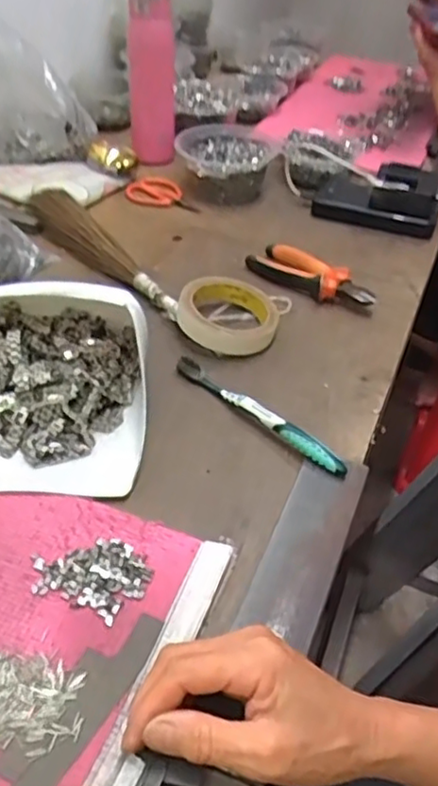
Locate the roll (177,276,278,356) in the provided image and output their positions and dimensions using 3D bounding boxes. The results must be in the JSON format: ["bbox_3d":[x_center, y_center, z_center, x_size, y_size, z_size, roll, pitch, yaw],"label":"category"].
[{"bbox_3d":[0.009,-0.080,0.646,0.096,0.026,0.097,4,42,-3],"label":"roll"}]

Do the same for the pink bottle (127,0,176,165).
[{"bbox_3d":[-0.092,-0.437,0.904,0.064,0.212,0.053,-4,41,-7],"label":"pink bottle"}]

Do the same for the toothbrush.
[{"bbox_3d":[0.031,0.014,0.550,0.011,0.022,0.183,-31,55,-34],"label":"toothbrush"}]

